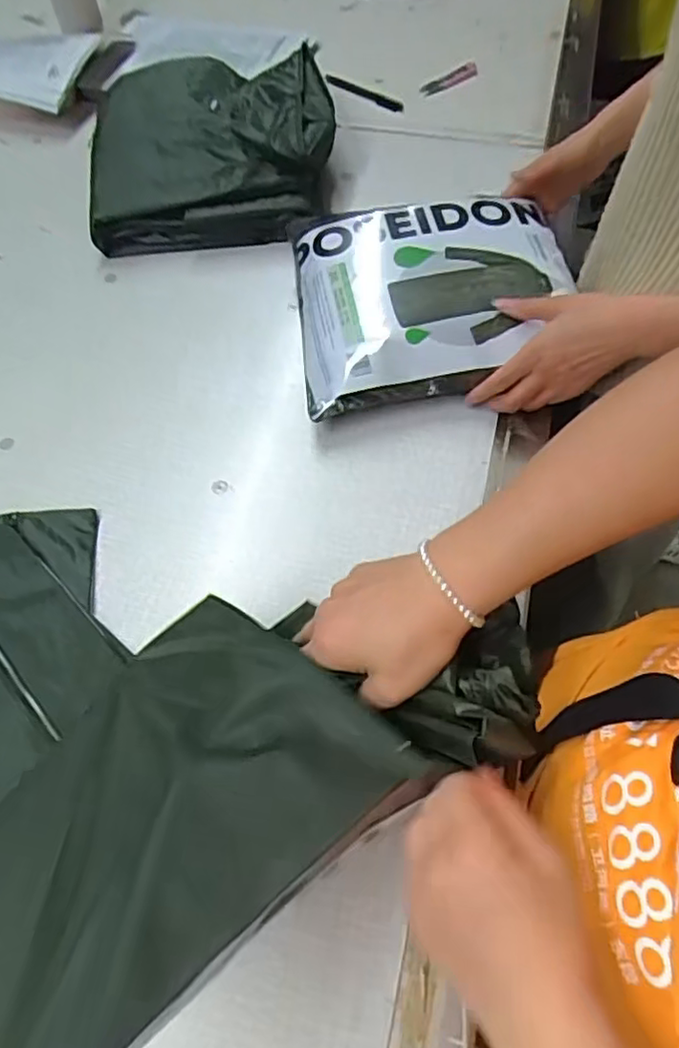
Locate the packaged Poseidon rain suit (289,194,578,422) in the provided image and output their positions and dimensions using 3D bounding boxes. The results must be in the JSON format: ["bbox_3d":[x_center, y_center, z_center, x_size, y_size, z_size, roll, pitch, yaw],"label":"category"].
[{"bbox_3d":[0.096,-0.223,0.639,0.271,0.071,0.228,-6,61,-1],"label":"packaged Poseidon rain suit"}]

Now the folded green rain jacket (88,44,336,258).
[{"bbox_3d":[-0.150,-0.463,0.777,0.279,0.081,0.269,-2,61,1],"label":"folded green rain jacket"}]

